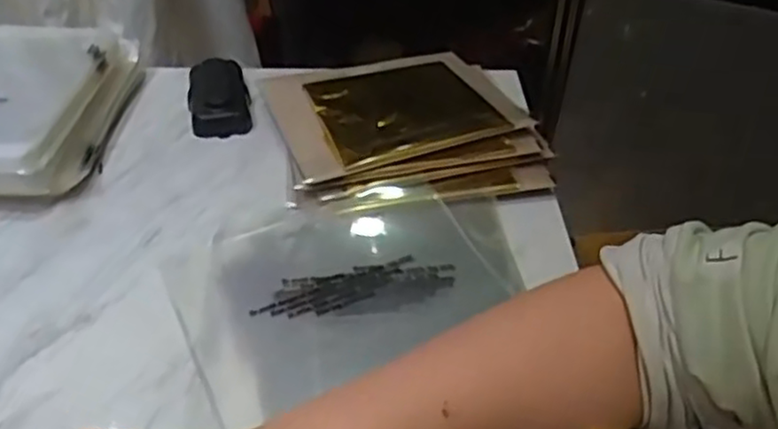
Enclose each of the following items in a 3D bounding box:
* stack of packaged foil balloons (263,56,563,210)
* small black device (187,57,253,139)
[{"bbox_3d":[0.009,-0.078,0.593,0.201,0.032,0.200,-8,39,-10],"label":"stack of packaged foil balloons"},{"bbox_3d":[-0.154,-0.109,0.635,0.052,0.028,0.100,-9,39,-11],"label":"small black device"}]

